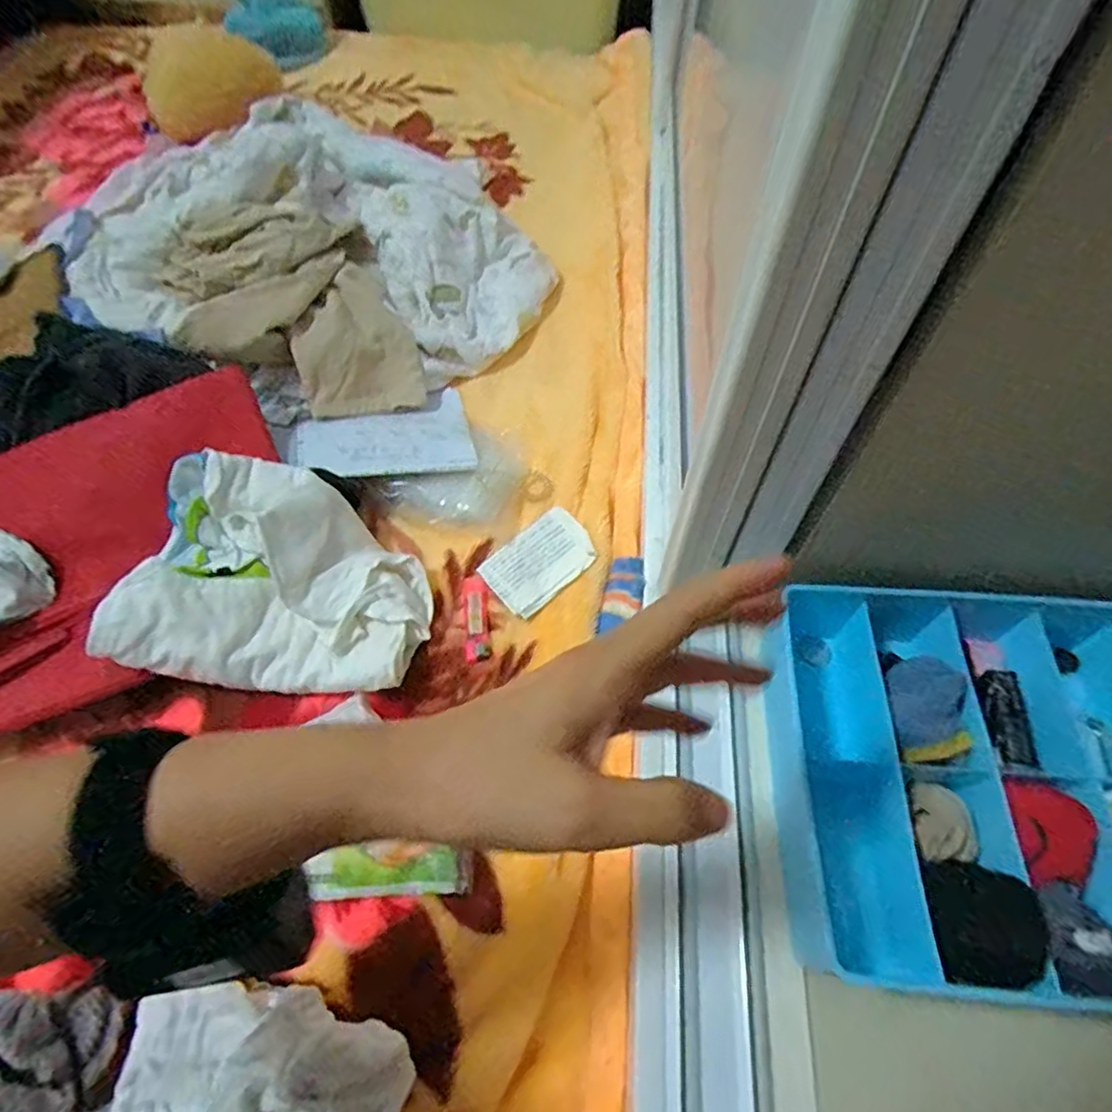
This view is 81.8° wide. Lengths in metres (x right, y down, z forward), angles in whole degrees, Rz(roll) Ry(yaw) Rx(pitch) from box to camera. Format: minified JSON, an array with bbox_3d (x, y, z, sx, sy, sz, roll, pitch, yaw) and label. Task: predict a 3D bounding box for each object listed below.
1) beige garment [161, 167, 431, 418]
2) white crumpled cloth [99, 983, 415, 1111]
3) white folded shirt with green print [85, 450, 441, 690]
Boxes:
[{"bbox_3d":[-0.288,-0.271,0.696,0.216,0.114,0.287,-22,61,-15],"label":"beige garment"},{"bbox_3d":[-0.183,0.325,0.386,0.163,0.059,0.125,22,60,12],"label":"white crumpled cloth"},{"bbox_3d":[-0.232,0.023,0.547,0.243,0.096,0.183,8,58,4],"label":"white folded shirt with green print"}]

